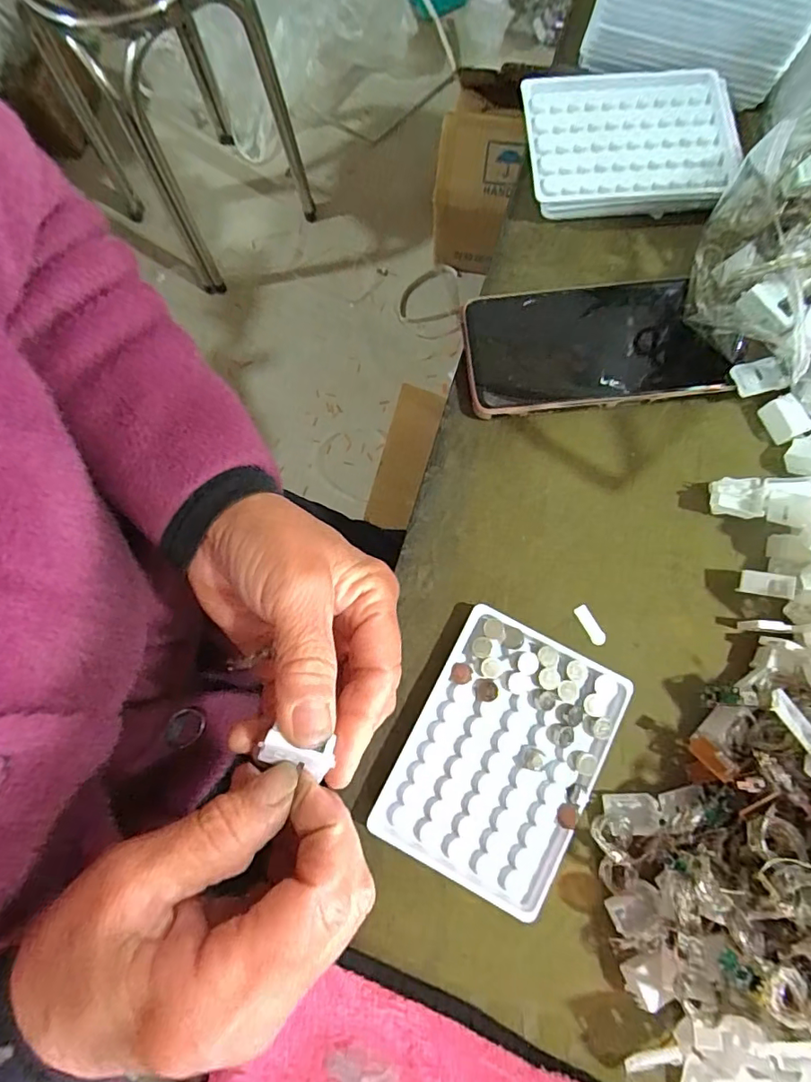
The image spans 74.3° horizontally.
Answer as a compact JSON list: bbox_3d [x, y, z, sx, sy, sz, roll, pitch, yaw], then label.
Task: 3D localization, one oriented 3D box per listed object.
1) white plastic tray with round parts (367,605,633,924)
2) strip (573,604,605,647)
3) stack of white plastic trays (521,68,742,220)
[{"bbox_3d":[0.051,0.112,0.281,0.093,0.014,0.129,27,80,7],"label":"white plastic tray with round parts"},{"bbox_3d":[0.104,0.047,0.300,0.008,0.004,0.024,-30,79,-4],"label":"strip"},{"bbox_3d":[0.144,-0.255,0.343,0.127,0.028,0.092,-2,78,1],"label":"stack of white plastic trays"}]

